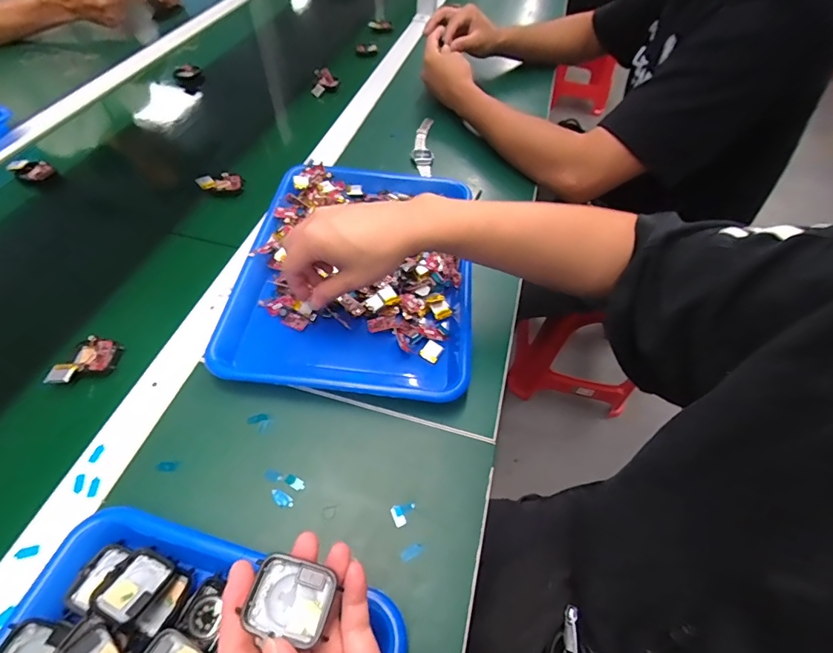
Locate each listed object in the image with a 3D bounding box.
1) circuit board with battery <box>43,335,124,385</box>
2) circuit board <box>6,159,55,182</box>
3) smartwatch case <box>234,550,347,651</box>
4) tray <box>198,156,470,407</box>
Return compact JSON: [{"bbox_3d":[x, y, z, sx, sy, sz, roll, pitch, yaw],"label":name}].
[{"bbox_3d":[-0.317,0.036,0.408,0.043,0.012,0.054,16,54,-5],"label":"circuit board with battery"},{"bbox_3d":[-0.525,-0.214,0.577,0.047,0.017,0.030,13,54,5],"label":"circuit board"},{"bbox_3d":[-0.067,0.145,0.226,0.042,0.010,0.035,14,54,5],"label":"smartwatch case"},{"bbox_3d":[-0.063,-0.070,0.493,0.249,0.039,0.329,7,54,0],"label":"tray"}]

